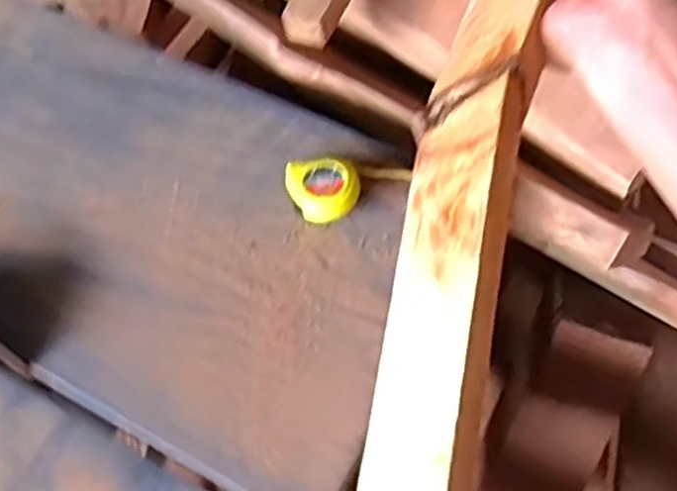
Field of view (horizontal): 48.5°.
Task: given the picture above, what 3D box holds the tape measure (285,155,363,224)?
[{"bbox_3d":[-0.015,-0.059,0.777,0.072,0.037,0.069,-1,57,1],"label":"tape measure"}]

